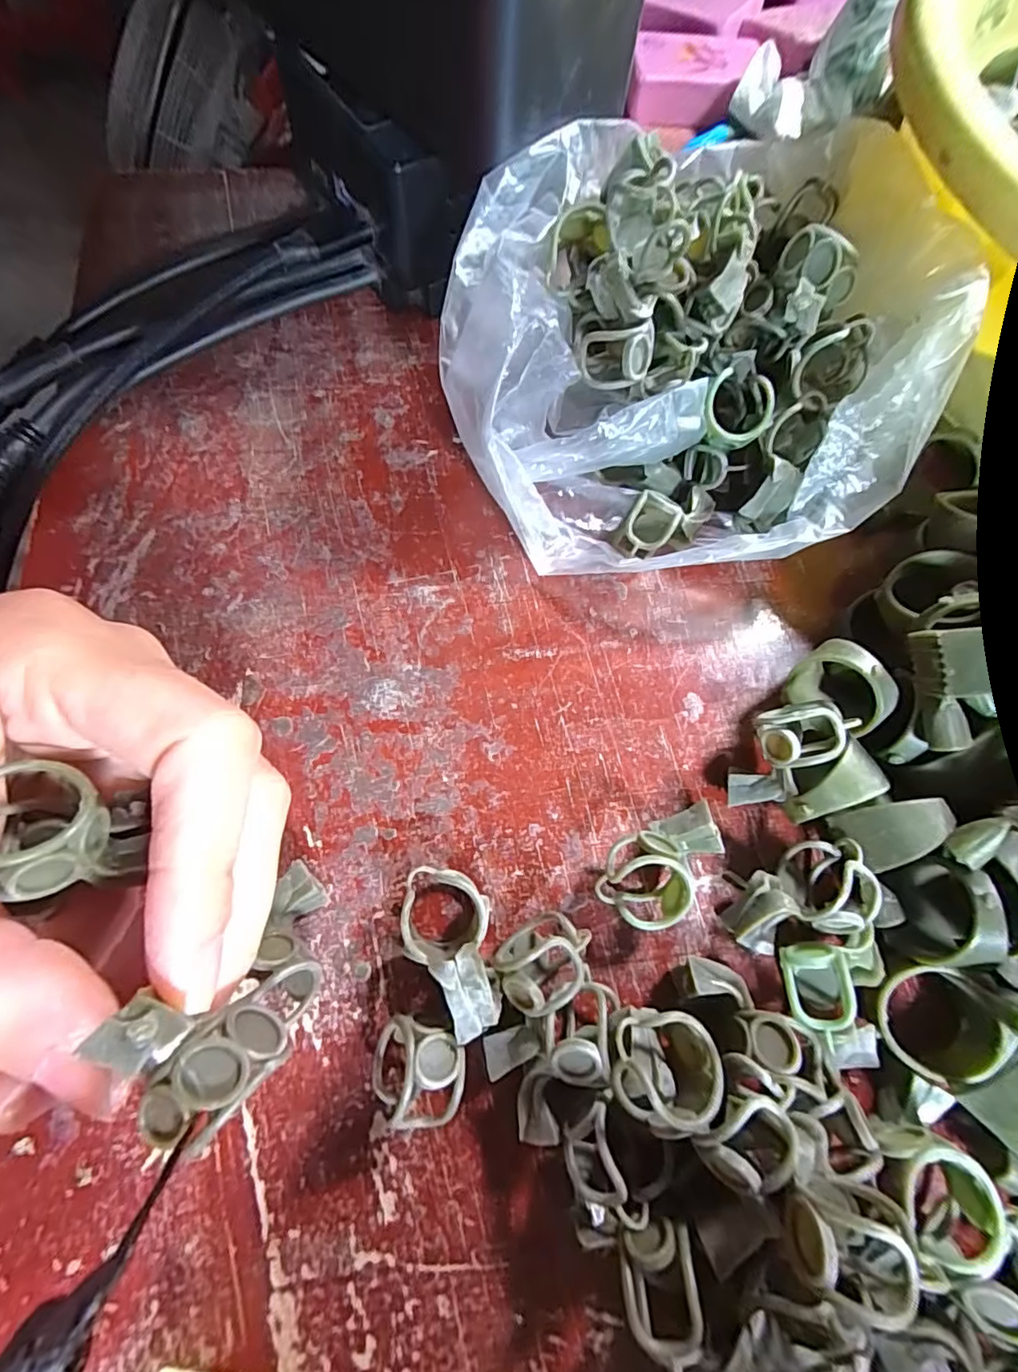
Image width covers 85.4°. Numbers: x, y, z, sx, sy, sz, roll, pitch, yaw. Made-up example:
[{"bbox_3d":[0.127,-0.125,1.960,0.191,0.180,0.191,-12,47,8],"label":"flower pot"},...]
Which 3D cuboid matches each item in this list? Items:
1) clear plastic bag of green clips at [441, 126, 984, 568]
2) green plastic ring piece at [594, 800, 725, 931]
[{"bbox_3d":[0.045,-0.105,0.165,0.125,0.062,0.137,0,70,-2],"label":"clear plastic bag of green clips"},{"bbox_3d":[0.039,0.045,0.136,0.034,0.020,0.022,-21,73,-9],"label":"green plastic ring piece"}]

